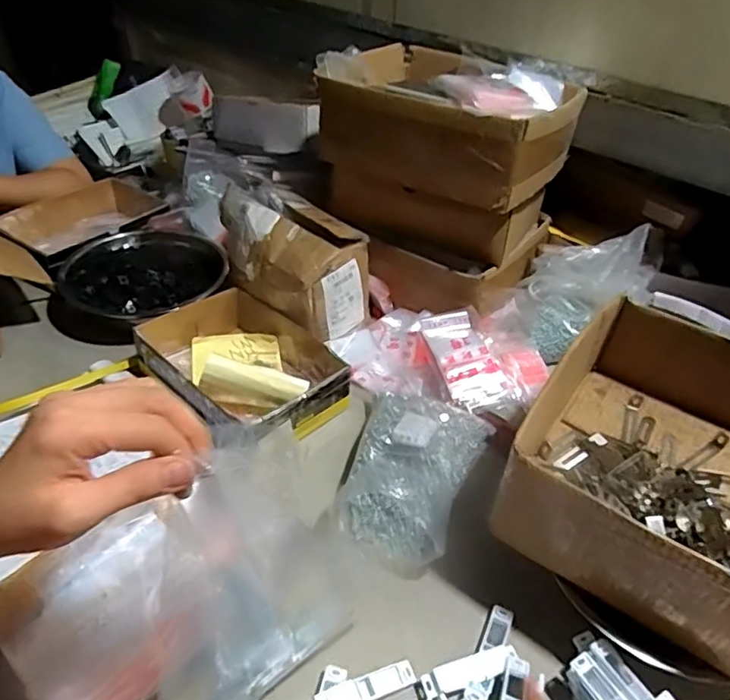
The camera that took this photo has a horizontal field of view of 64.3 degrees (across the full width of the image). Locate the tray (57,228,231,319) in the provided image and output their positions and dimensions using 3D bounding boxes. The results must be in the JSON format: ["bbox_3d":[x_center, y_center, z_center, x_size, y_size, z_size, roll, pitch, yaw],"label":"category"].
[{"bbox_3d":[-0.346,-0.125,0.919,0.246,0.027,0.229,2,40,-2],"label":"tray"}]

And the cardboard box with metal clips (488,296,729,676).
[{"bbox_3d":[0.307,0.102,0.571,0.251,0.103,0.303,29,46,26],"label":"cardboard box with metal clips"}]

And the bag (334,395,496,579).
[{"bbox_3d":[0.053,0.134,0.683,0.142,0.084,0.215,18,42,15],"label":"bag"}]

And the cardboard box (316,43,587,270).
[{"bbox_3d":[0.122,-0.306,0.898,0.334,0.226,0.277,31,47,28],"label":"cardboard box"}]

